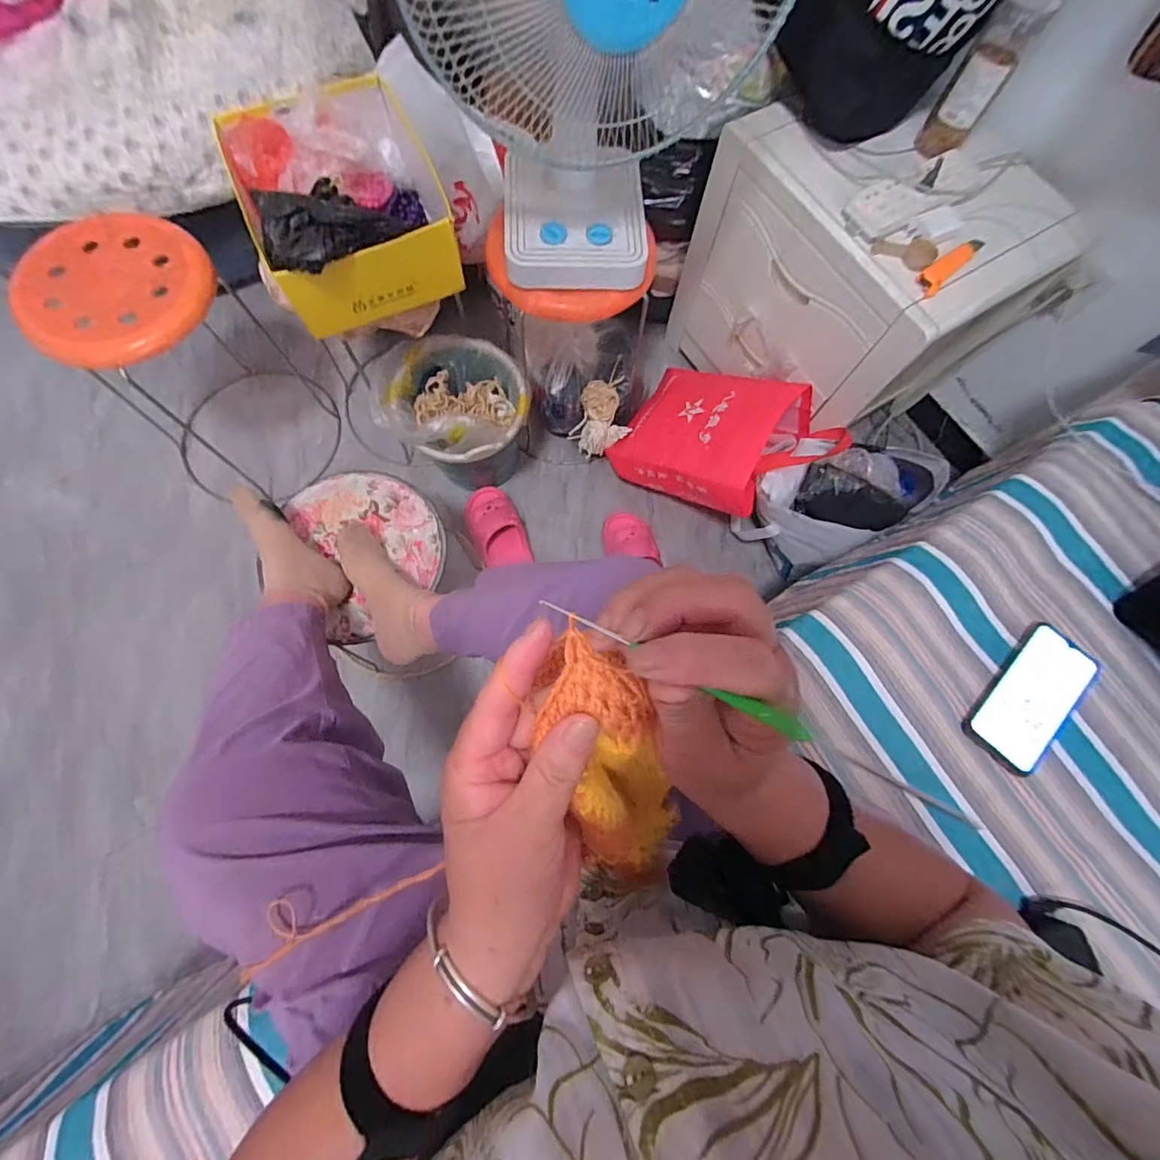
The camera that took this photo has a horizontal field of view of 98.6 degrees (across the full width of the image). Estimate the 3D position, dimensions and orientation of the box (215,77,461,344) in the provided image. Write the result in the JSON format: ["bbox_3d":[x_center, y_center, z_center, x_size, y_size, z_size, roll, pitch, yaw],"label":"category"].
[{"bbox_3d":[-0.330,-0.537,0.700,0.250,0.130,0.332,-26,78,-9],"label":"box"}]

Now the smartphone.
[{"bbox_3d":[0.487,0.124,0.532,0.085,0.014,0.158,43,77,8],"label":"smartphone"}]

